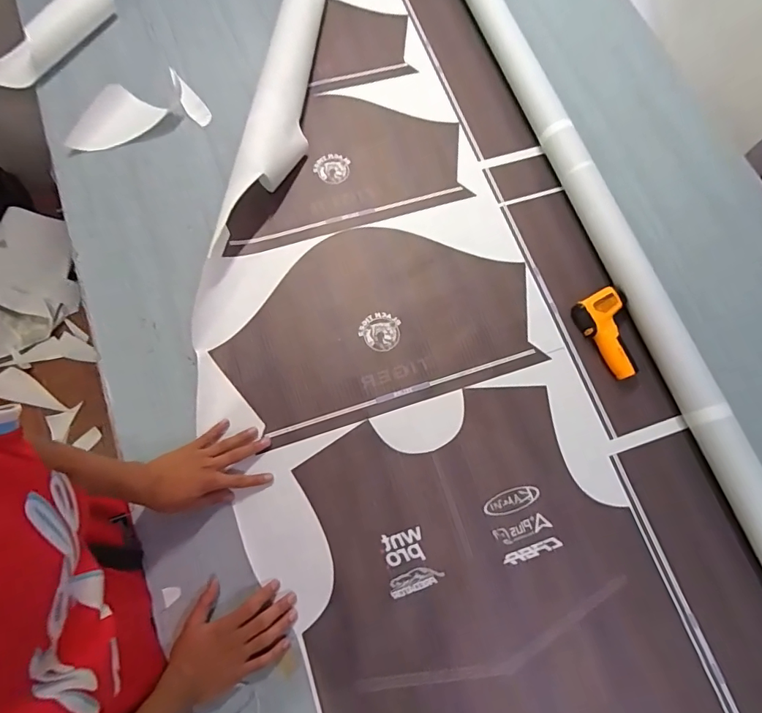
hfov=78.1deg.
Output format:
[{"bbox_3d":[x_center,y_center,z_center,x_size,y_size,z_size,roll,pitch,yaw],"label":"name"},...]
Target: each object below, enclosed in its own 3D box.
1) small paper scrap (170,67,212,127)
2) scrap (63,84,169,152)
[{"bbox_3d":[-0.371,-0.501,0.902,0.040,0.024,0.135,-31,87,-11],"label":"small paper scrap"},{"bbox_3d":[-0.492,-0.439,0.865,0.175,0.046,0.103,-25,74,-10],"label":"scrap"}]

